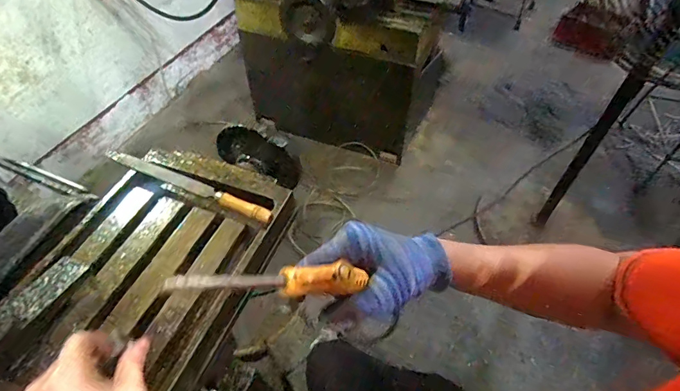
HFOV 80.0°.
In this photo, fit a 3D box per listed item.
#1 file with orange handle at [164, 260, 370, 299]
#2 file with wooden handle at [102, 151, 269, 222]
[{"bbox_3d":[-0.040,0.052,0.248,0.125,0.017,0.019,7,43,-34],"label":"file with orange handle"},{"bbox_3d":[-0.215,-0.018,0.565,0.287,0.023,0.023,21,53,17],"label":"file with wooden handle"}]

